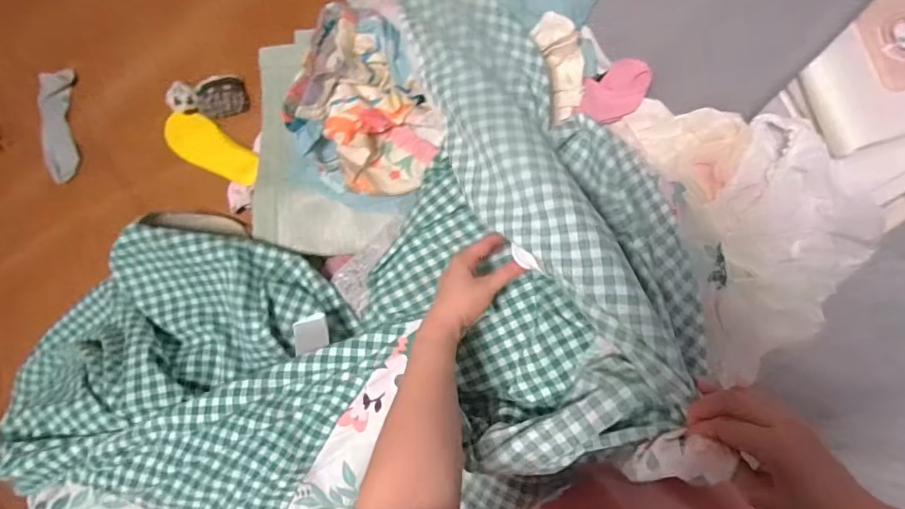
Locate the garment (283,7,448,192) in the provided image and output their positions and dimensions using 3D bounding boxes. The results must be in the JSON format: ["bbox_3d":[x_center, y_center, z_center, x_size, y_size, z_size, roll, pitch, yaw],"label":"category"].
[{"bbox_3d":[-0.138,-0.211,0.719,0.204,0.135,0.256,-26,84,5],"label":"garment"}]

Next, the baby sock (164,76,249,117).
[{"bbox_3d":[-0.435,-0.279,0.862,0.137,0.044,0.077,-8,86,7],"label":"baby sock"}]

